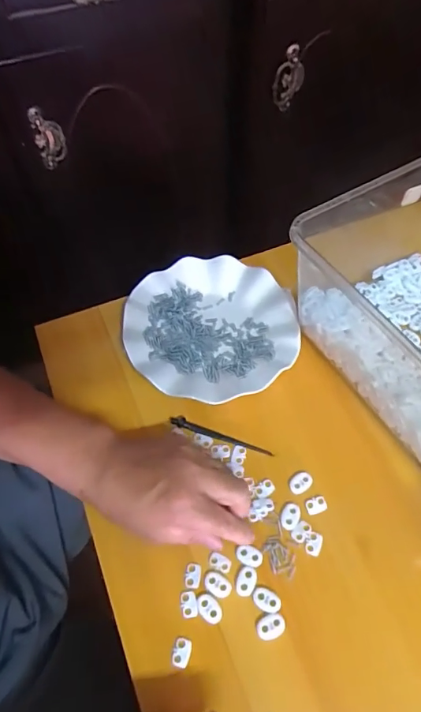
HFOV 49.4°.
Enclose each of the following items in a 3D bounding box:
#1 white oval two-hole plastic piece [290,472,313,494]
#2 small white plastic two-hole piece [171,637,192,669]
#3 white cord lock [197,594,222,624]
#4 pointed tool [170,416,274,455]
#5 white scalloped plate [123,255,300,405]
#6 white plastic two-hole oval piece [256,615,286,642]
[{"bbox_3d":[0.083,0.116,0.419,0.023,0.004,0.016,-33,64,-18],"label":"white oval two-hole plastic piece"},{"bbox_3d":[-0.022,0.229,0.354,0.014,0.004,0.020,10,59,6],"label":"small white plastic two-hole piece"},{"bbox_3d":[-0.001,0.202,0.367,0.022,0.004,0.014,36,65,19],"label":"white cord lock"},{"bbox_3d":[0.010,0.078,0.446,0.102,0.008,0.009,17,60,10],"label":"pointed tool"},{"bbox_3d":[0.001,-0.032,0.498,0.179,0.019,0.176,0,59,0],"label":"white scalloped plate"},{"bbox_3d":[0.048,0.214,0.361,0.023,0.004,0.016,-15,60,-9],"label":"white plastic two-hole oval piece"}]

